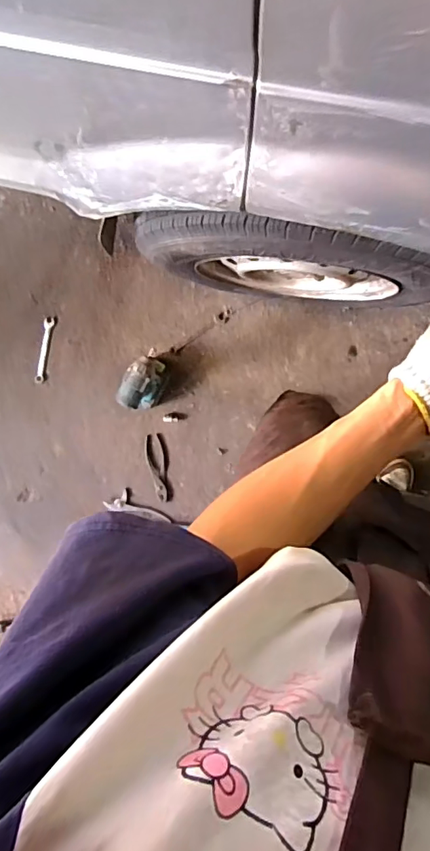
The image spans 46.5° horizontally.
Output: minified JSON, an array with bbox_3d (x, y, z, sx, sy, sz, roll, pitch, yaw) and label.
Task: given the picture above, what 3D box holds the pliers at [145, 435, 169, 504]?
[{"bbox_3d":[-0.175,0.131,1.543,0.068,0.017,0.204,-4,97,5],"label":"pliers"}]

